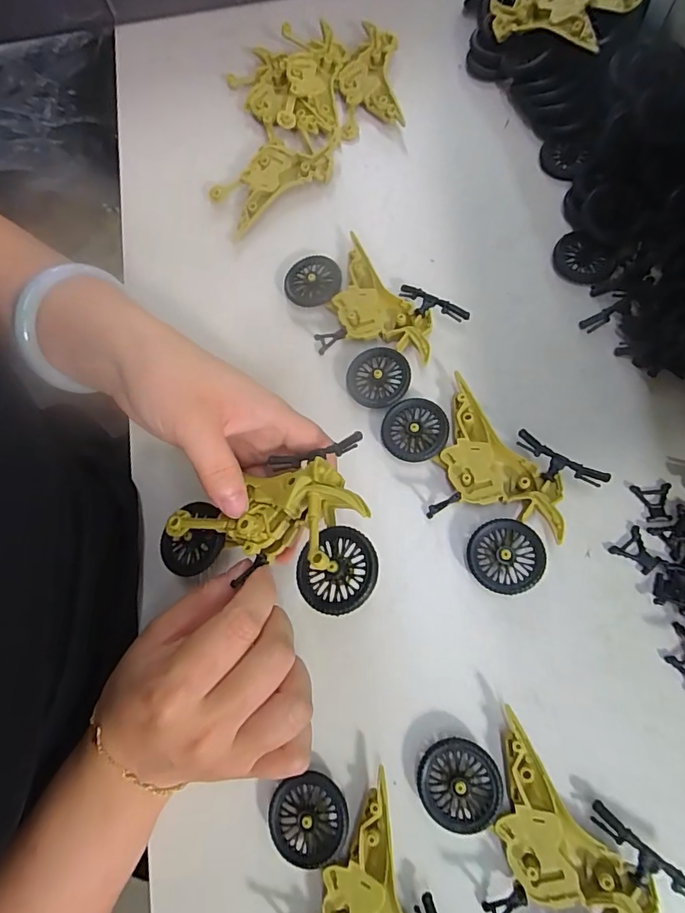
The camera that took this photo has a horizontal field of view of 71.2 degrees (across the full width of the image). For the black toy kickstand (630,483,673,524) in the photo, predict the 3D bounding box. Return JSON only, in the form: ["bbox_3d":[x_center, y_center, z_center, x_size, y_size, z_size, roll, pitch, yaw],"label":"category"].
[{"bbox_3d":[0.166,0.025,0.254,0.019,0.004,0.020,-6,72,5],"label":"black toy kickstand"}]

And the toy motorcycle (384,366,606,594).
[{"bbox_3d":[0.072,0.009,0.260,0.112,0.025,0.076,43,82,17],"label":"toy motorcycle"}]

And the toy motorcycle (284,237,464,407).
[{"bbox_3d":[0.019,-0.091,0.300,0.077,0.023,0.112,-32,72,-4],"label":"toy motorcycle"}]

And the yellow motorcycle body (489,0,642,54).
[{"bbox_3d":[0.145,-0.303,0.323,0.048,0.023,0.102,-38,57,-9],"label":"yellow motorcycle body"}]

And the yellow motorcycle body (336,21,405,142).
[{"bbox_3d":[0.019,-0.286,0.361,0.043,0.017,0.097,-4,72,6],"label":"yellow motorcycle body"}]

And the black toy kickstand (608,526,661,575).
[{"bbox_3d":[0.154,0.051,0.251,0.019,0.006,0.020,-37,72,-6],"label":"black toy kickstand"}]

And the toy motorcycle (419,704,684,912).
[{"bbox_3d":[0.089,0.175,0.212,0.074,0.030,0.113,-41,72,-7],"label":"toy motorcycle"}]

